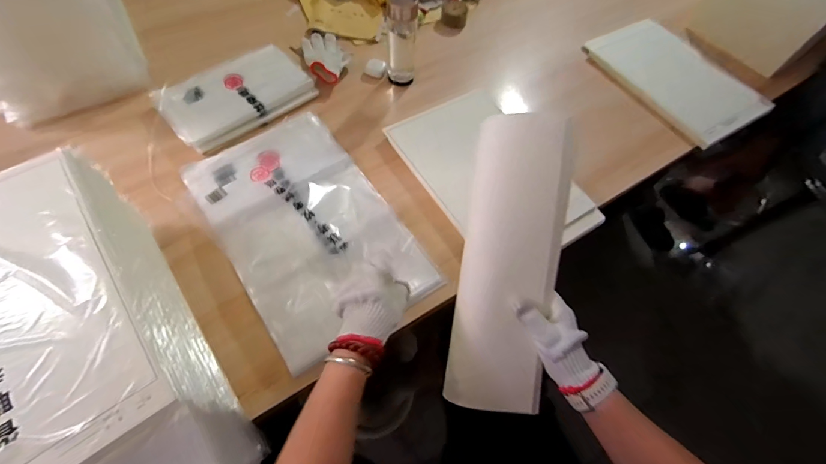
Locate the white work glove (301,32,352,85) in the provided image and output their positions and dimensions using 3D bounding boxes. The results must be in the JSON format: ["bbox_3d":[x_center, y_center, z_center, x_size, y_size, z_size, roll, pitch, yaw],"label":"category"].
[{"bbox_3d":[-0.208,-0.438,0.884,0.103,0.038,0.208,-16,63,-13],"label":"white work glove"}]

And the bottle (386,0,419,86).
[{"bbox_3d":[-0.025,-0.421,0.814,0.064,0.186,0.054,8,61,0],"label":"bottle"}]

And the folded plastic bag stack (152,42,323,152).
[{"bbox_3d":[-0.384,-0.303,0.809,0.301,0.046,0.191,-34,69,-20],"label":"folded plastic bag stack"}]

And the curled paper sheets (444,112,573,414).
[{"bbox_3d":[0.116,0.046,0.467,0.119,0.032,0.370,9,96,26],"label":"curled paper sheets"}]

